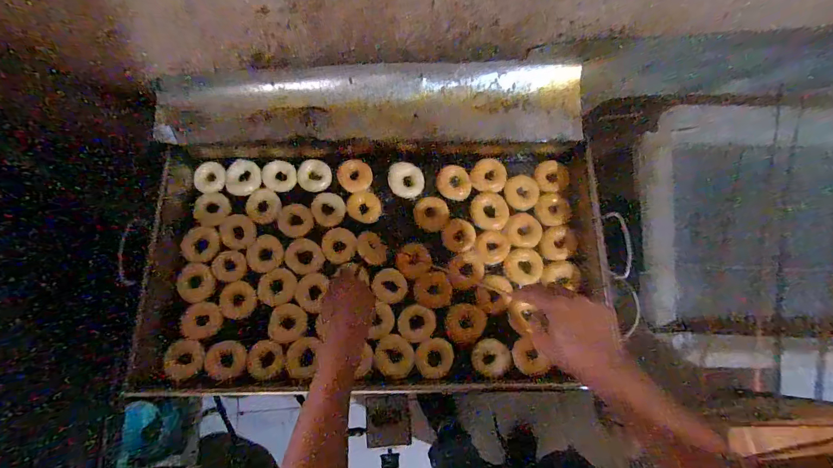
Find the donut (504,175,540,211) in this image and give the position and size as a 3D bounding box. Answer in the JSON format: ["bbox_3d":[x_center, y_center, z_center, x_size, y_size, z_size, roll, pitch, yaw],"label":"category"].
[{"bbox_3d":[0.227,-0.088,0.819,0.069,0.021,0.072,0,76,0],"label":"donut"}]

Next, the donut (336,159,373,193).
[{"bbox_3d":[-0.131,-0.123,0.810,0.073,0.021,0.064,0,76,0],"label":"donut"}]

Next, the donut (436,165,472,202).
[{"bbox_3d":[0.082,-0.111,0.821,0.076,0.029,0.065,32,78,7],"label":"donut"}]

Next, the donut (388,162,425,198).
[{"bbox_3d":[-0.022,-0.115,0.812,0.076,0.024,0.067,16,77,4],"label":"donut"}]

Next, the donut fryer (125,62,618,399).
[{"bbox_3d":[-0.058,-0.006,0.732,0.813,0.172,0.591,-4,76,-1],"label":"donut fryer"}]

